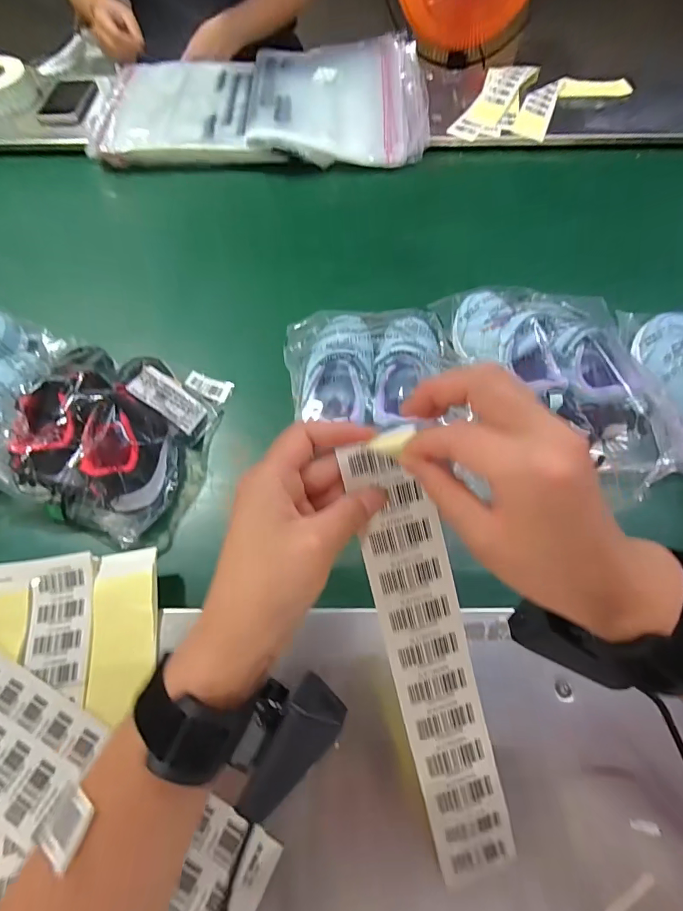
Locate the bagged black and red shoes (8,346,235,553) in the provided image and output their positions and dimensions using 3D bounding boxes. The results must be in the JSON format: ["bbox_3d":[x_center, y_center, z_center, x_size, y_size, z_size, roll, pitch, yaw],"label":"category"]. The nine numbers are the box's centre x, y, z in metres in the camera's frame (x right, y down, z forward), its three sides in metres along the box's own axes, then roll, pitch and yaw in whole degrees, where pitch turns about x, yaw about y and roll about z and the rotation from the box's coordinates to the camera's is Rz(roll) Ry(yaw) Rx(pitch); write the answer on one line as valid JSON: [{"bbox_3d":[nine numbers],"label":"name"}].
[{"bbox_3d":[-0.236,-0.022,0.468,0.163,0.095,0.209,8,64,6],"label":"bagged black and red shoes"}]

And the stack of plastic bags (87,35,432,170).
[{"bbox_3d":[-0.136,-0.621,0.777,0.563,0.065,0.286,0,64,2],"label":"stack of plastic bags"}]

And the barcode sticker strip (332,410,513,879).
[{"bbox_3d":[0.059,0.133,0.279,0.049,0.007,0.296,-15,97,-6],"label":"barcode sticker strip"}]

